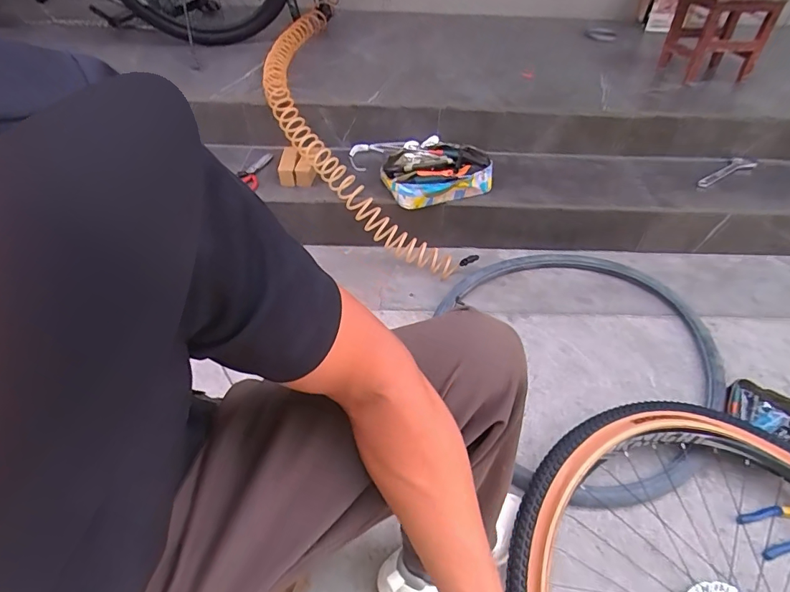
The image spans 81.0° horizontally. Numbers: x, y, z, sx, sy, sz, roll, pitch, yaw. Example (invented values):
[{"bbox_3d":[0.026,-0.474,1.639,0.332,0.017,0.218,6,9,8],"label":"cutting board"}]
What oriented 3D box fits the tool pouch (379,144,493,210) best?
[{"bbox_3d":[0.110,-0.370,1.352,0.305,0.076,0.267,-14,44,-19],"label":"tool pouch"}]

